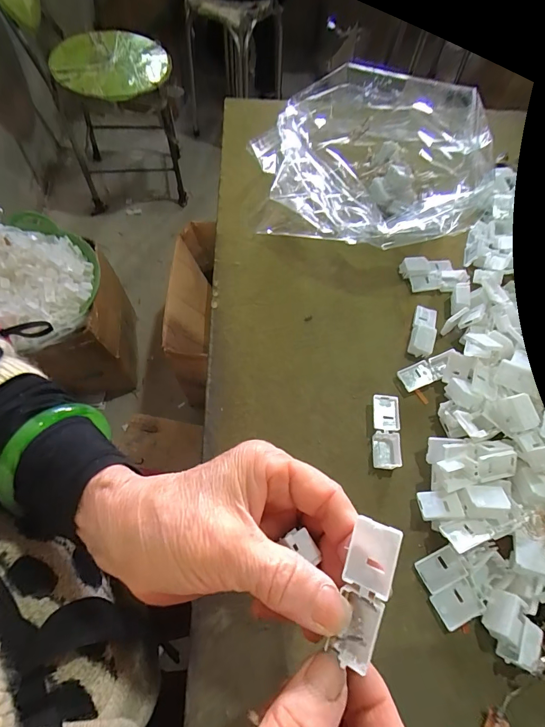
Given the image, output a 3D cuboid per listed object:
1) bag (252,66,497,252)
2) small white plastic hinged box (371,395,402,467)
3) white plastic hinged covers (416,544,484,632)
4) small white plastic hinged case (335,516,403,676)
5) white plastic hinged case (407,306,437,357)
[{"bbox_3d":[0.104,-0.203,0.364,0.231,0.094,0.198,27,63,12],"label":"bag"},{"bbox_3d":[0.088,0.053,0.273,0.020,0.010,0.055,5,62,0],"label":"small white plastic hinged box"},{"bbox_3d":[0.113,0.143,0.227,0.030,0.004,0.039,-31,66,3],"label":"white plastic hinged covers"},{"bbox_3d":[0.038,0.093,0.145,0.018,0.008,0.053,13,79,7],"label":"small white plastic hinged case"},{"bbox_3d":[0.138,-0.033,0.319,0.020,0.014,0.057,19,63,7],"label":"white plastic hinged case"}]

